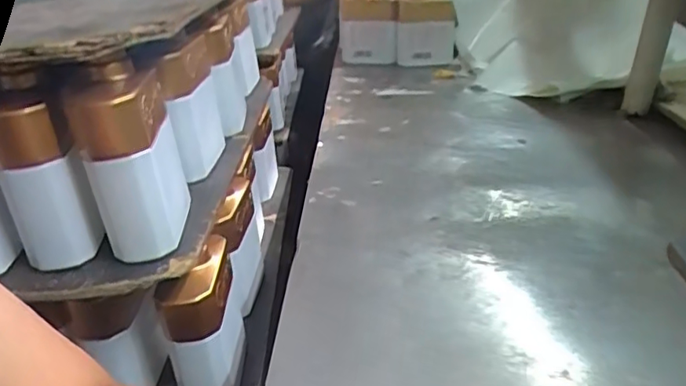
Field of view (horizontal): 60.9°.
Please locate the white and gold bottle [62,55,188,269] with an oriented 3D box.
[{"bbox_3d":[-0.164,-0.025,0.456,0.070,0.139,0.069,-13,28,-15],"label":"white and gold bottle"}]

